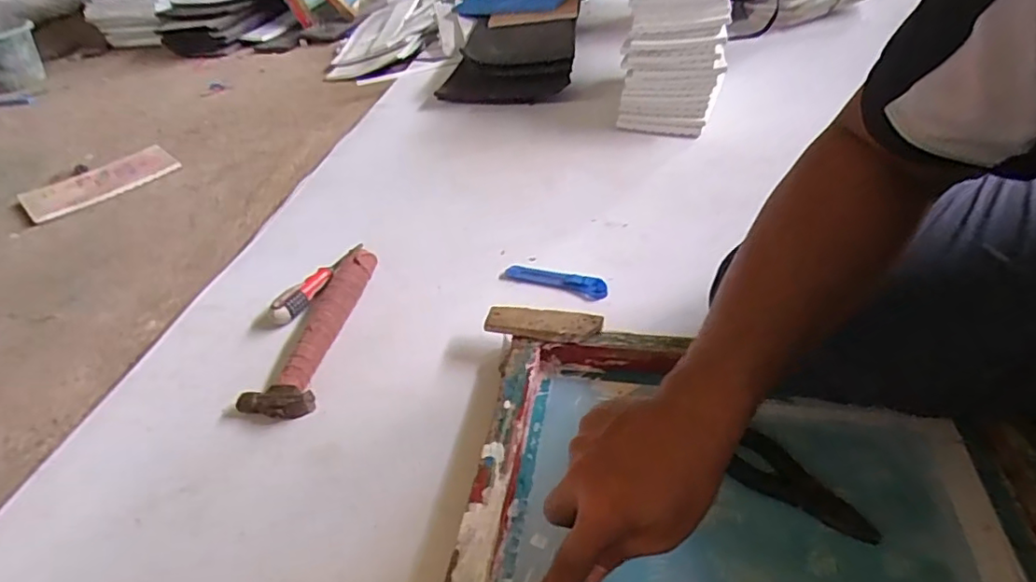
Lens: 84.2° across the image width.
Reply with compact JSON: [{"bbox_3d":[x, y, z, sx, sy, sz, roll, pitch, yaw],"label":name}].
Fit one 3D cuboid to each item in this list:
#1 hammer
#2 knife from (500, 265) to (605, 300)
[{"bbox_3d":[-0.242,0.042,0.685,0.081,0.031,0.257,1,42,8],"label":"hammer"},{"bbox_3d":[0.044,-0.016,0.734,0.142,0.018,0.026,11,44,19],"label":"knife"}]

